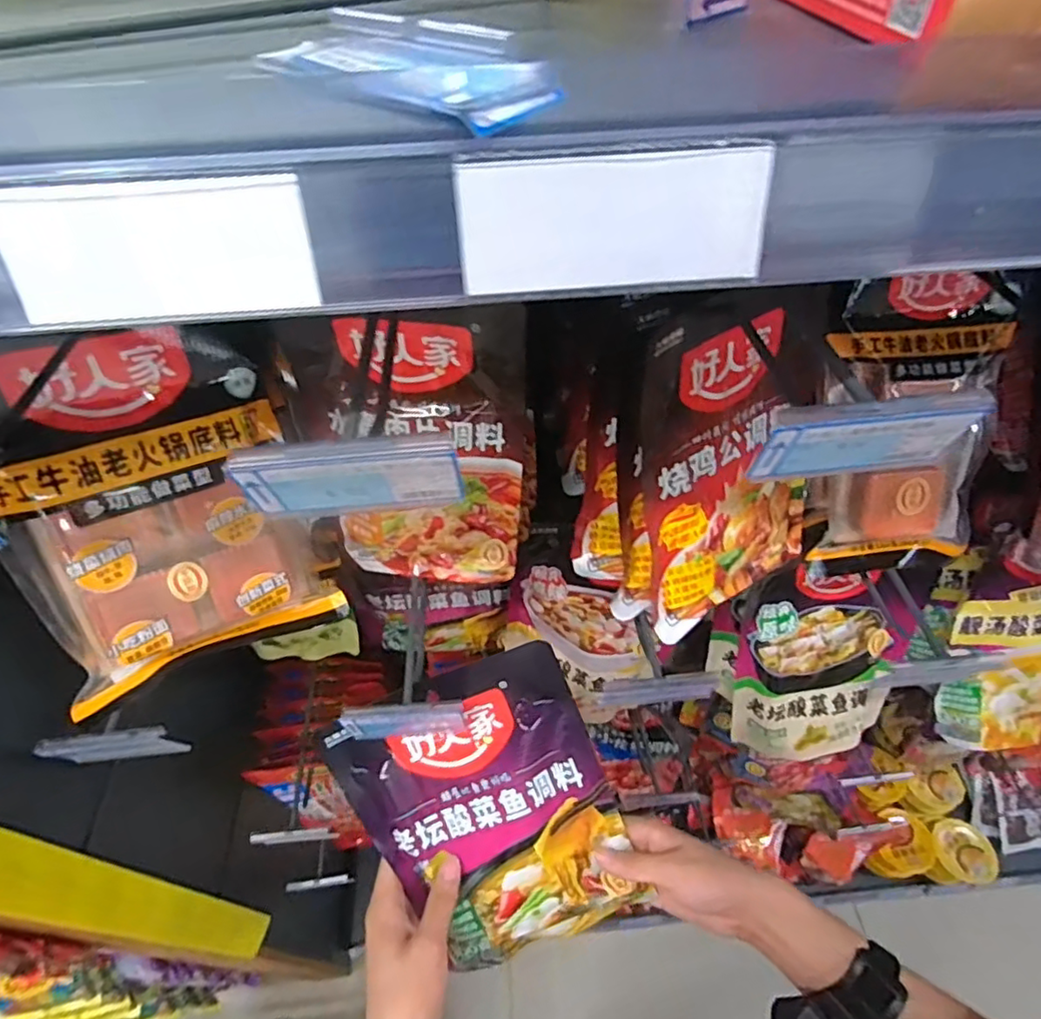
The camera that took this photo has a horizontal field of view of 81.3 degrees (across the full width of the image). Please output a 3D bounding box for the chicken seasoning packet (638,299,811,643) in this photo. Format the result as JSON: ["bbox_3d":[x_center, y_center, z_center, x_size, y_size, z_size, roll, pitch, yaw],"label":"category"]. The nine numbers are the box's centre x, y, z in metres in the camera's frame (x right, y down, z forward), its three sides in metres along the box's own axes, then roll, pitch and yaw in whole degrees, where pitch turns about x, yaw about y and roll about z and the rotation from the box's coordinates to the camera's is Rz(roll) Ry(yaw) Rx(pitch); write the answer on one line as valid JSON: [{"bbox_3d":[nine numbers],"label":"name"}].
[{"bbox_3d":[0.148,-0.029,0.421,0.149,0.232,0.017,-25,32,-19],"label":"chicken seasoning packet"}]

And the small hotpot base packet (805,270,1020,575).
[{"bbox_3d":[0.292,-0.064,0.462,0.125,0.225,0.050,-7,21,-3],"label":"small hotpot base packet"}]

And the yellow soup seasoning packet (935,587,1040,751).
[{"bbox_3d":[0.511,0.157,0.614,0.152,0.168,0.034,-8,14,-4],"label":"yellow soup seasoning packet"}]

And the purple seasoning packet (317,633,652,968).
[{"bbox_3d":[-0.017,0.236,0.463,0.177,0.238,0.017,-24,8,1],"label":"purple seasoning packet"}]

